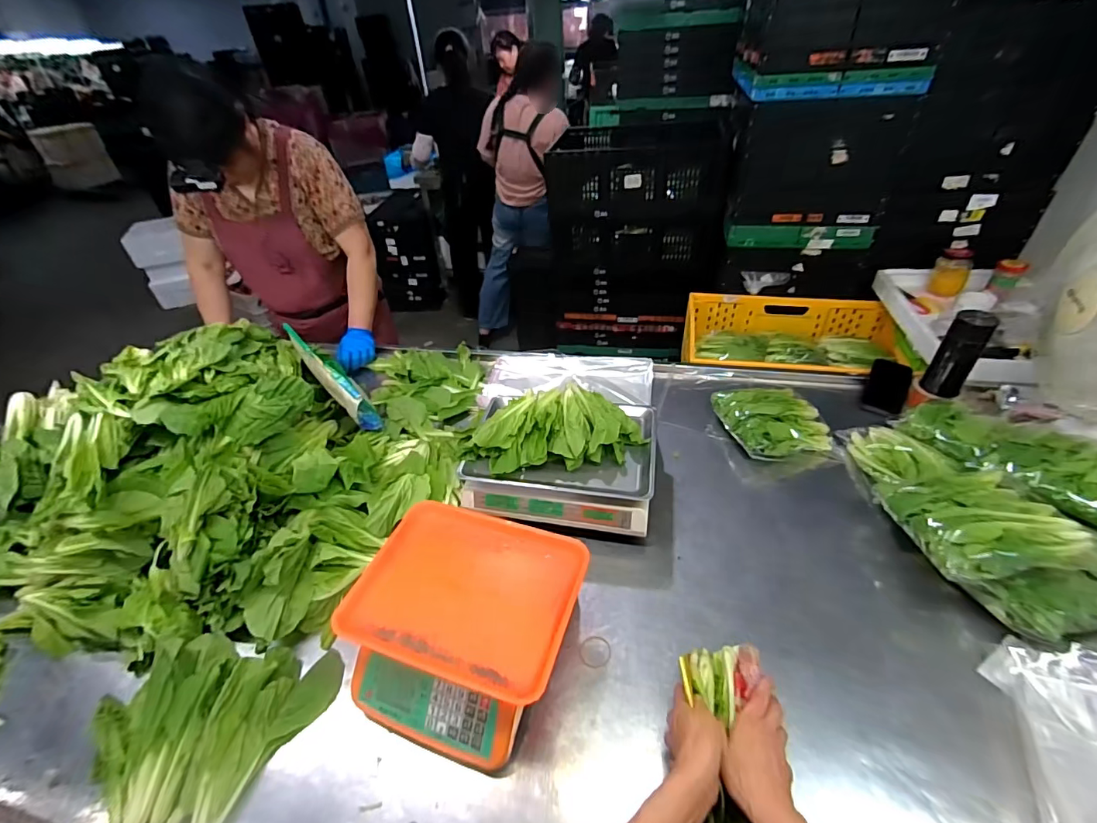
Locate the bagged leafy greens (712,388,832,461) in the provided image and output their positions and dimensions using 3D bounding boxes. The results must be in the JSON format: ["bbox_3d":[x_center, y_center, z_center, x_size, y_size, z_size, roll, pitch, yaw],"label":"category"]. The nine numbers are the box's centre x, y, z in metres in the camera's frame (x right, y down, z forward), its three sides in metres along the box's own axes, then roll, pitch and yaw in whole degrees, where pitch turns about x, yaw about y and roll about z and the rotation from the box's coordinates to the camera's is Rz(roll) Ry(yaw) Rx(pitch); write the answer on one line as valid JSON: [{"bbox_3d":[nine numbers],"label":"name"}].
[{"bbox_3d":[0.474,0.012,0.993,0.210,0.058,0.199,-6,40,-1],"label":"bagged leafy greens"}]

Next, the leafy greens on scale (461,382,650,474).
[{"bbox_3d":[0.006,0.019,0.873,0.308,0.062,0.180,-6,40,-1],"label":"leafy greens on scale"}]

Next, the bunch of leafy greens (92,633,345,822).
[{"bbox_3d":[-0.451,0.415,0.623,0.269,0.045,0.223,2,40,9],"label":"bunch of leafy greens"}]

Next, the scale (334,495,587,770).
[{"bbox_3d":[-0.116,0.296,0.673,0.291,0.120,0.277,11,42,19],"label":"scale"}]

